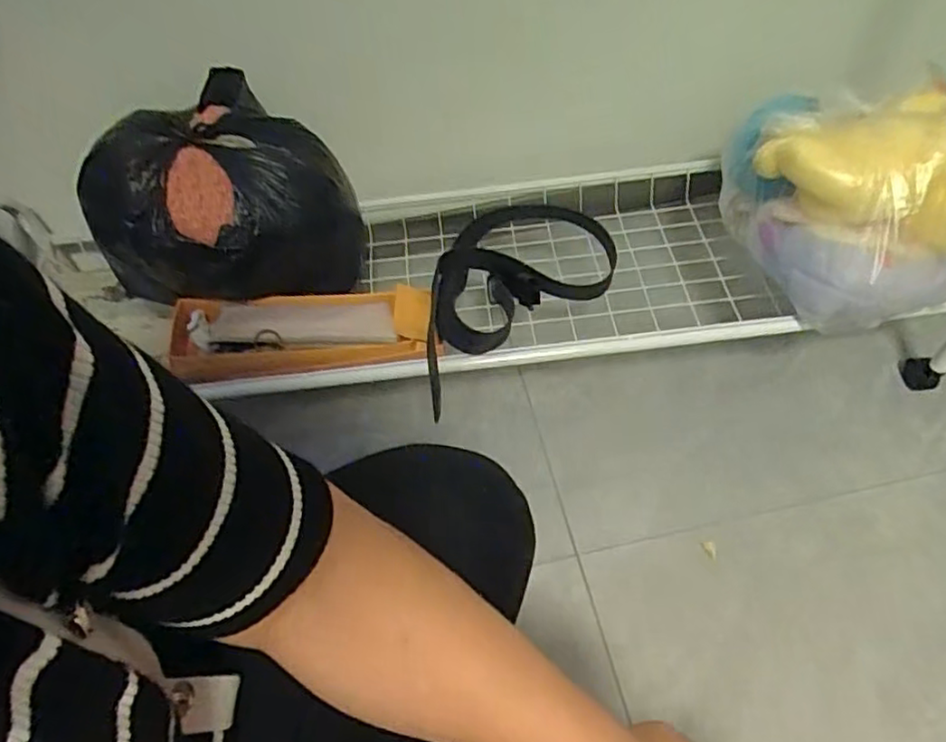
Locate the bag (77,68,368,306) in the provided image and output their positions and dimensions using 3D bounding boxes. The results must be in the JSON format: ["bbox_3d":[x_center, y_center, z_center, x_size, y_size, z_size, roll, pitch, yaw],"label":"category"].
[{"bbox_3d":[-0.268,-0.183,0.788,0.235,0.208,0.242,24,60,20],"label":"bag"}]

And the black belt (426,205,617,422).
[{"bbox_3d":[0.058,-0.096,0.827,0.219,0.081,0.339,7,55,9],"label":"black belt"}]

